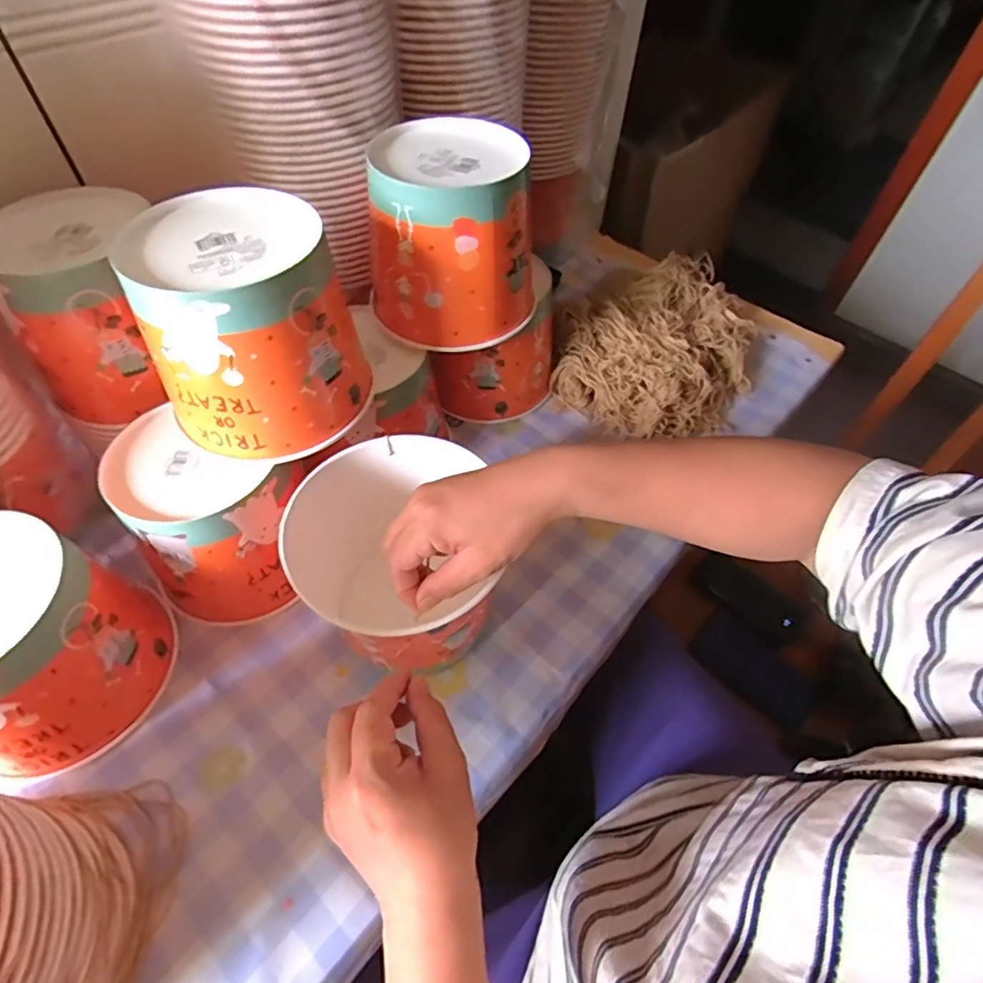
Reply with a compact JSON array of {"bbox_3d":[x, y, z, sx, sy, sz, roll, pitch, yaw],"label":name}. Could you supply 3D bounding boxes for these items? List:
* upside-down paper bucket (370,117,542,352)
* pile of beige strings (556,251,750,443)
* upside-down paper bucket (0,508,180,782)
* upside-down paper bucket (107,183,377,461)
[{"bbox_3d":[-0.035,-0.225,0.489,0.138,0.130,0.136,1,54,-1],"label":"upside-down paper bucket"},{"bbox_3d":[0.208,-0.184,0.671,0.217,0.065,0.318,27,58,17],"label":"pile of beige strings"},{"bbox_3d":[-0.328,0.105,0.403,0.139,0.132,0.142,25,57,15],"label":"upside-down paper bucket"},{"bbox_3d":[-0.170,-0.123,0.409,0.141,0.127,0.148,-12,56,-11],"label":"upside-down paper bucket"}]

